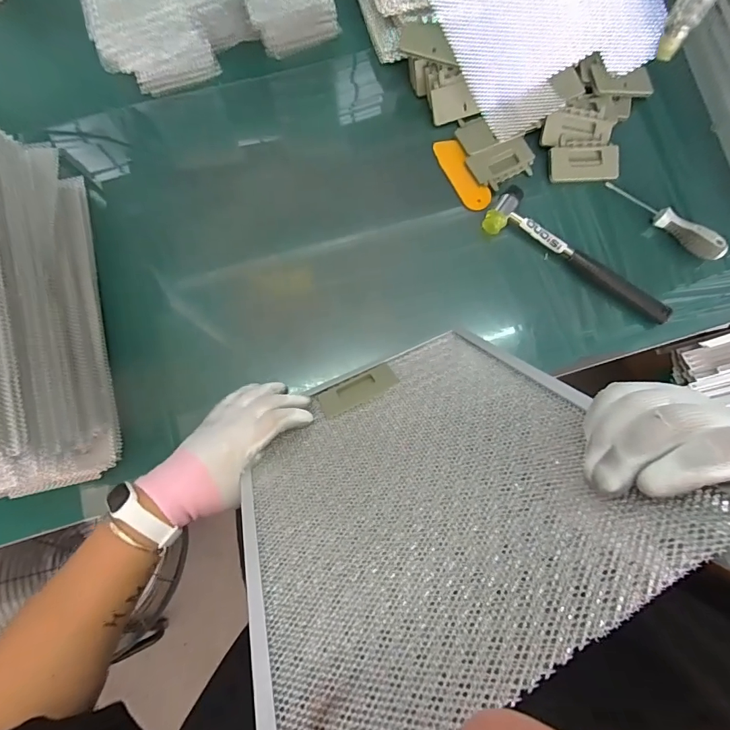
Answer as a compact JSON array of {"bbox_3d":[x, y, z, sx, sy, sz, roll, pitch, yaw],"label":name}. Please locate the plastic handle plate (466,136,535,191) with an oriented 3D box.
[{"bbox_3d":[0.179,-0.259,0.527,0.086,0.013,0.052,-27,80,-5],"label":"plastic handle plate"}]

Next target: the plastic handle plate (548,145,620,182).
[{"bbox_3d":[0.279,-0.256,0.525,0.087,0.013,0.047,-2,79,-1],"label":"plastic handle plate"}]

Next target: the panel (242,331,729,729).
[{"bbox_3d":[0.027,0.081,0.324,0.266,0.322,0.024,-30,118,-4],"label":"panel"}]

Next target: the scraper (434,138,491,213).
[{"bbox_3d":[0.125,-0.247,0.531,0.035,0.005,0.105,-31,84,10],"label":"scraper"}]

